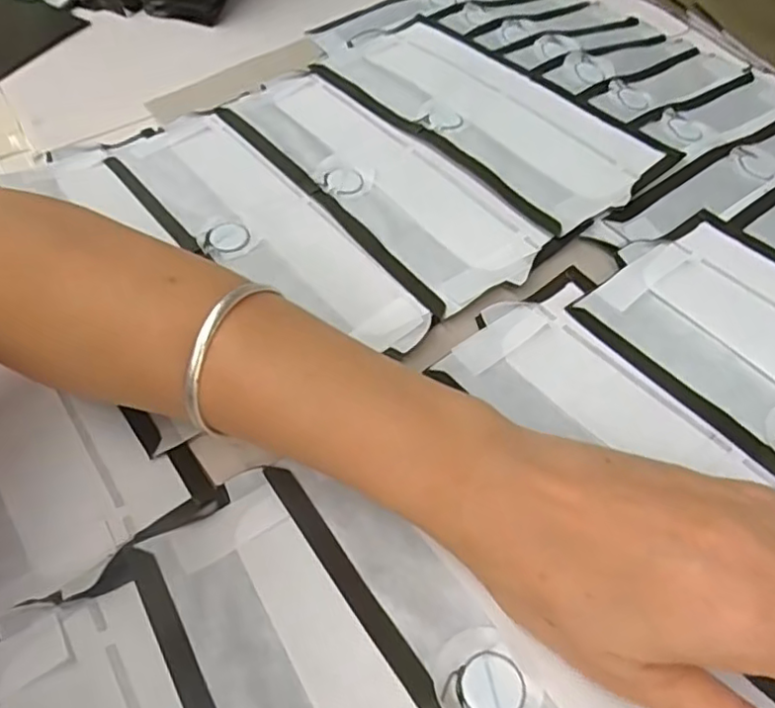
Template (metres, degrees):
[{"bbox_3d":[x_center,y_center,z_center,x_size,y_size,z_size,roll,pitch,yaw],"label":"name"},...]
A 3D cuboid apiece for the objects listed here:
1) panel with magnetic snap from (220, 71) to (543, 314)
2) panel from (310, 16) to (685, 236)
[{"bbox_3d":[-0.013,-0.108,0.375,0.077,0.006,0.227,-39,62,-15],"label":"panel with magnetic snap"},{"bbox_3d":[0.063,-0.160,0.410,0.100,0.014,0.229,-40,62,-16],"label":"panel"}]

